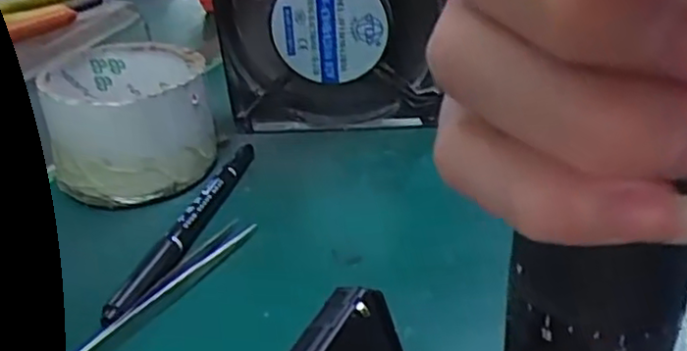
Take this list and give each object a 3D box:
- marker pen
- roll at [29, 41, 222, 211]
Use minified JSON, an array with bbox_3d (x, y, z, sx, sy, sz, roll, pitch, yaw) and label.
[{"bbox_3d":[-0.069,0.020,0.320,0.013,0.010,0.134,5,33,14],"label":"marker pen"},{"bbox_3d":[-0.110,-0.031,0.367,0.080,0.051,0.087,-15,33,-17],"label":"roll"}]

